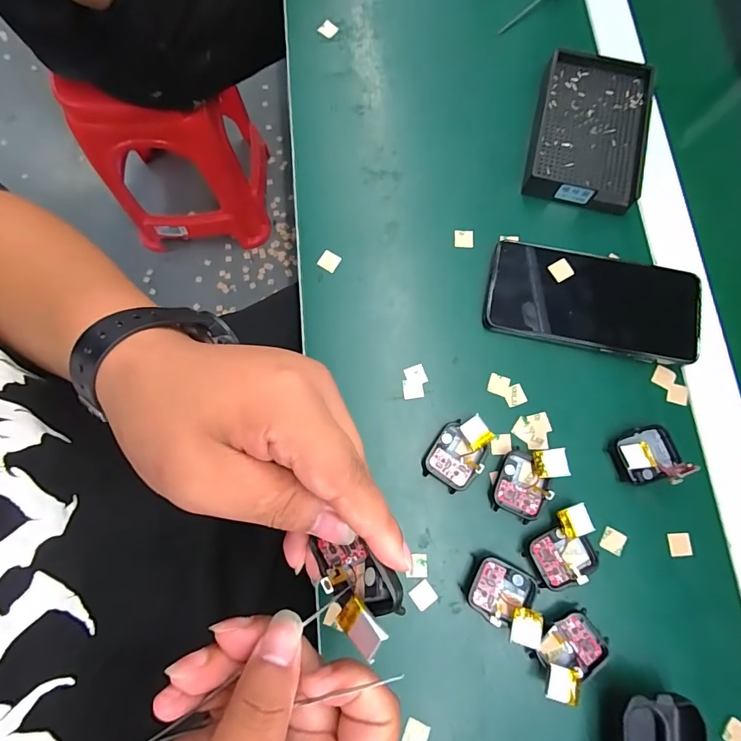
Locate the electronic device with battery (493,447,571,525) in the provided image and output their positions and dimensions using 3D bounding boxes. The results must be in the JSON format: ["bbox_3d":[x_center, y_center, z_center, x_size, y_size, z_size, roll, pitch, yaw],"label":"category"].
[{"bbox_3d":[0.114,0.079,0.297,0.039,0.019,0.057,34,80,7],"label":"electronic device with battery"}]

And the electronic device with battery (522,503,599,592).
[{"bbox_3d":[0.135,0.125,0.288,0.049,0.015,0.047,-20,78,-5],"label":"electronic device with battery"}]

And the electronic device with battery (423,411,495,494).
[{"bbox_3d":[0.065,0.060,0.304,0.037,0.016,0.053,36,80,7],"label":"electronic device with battery"}]

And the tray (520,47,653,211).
[{"bbox_3d":[0.192,-0.212,0.363,0.091,0.022,0.138,14,78,3],"label":"tray"}]

